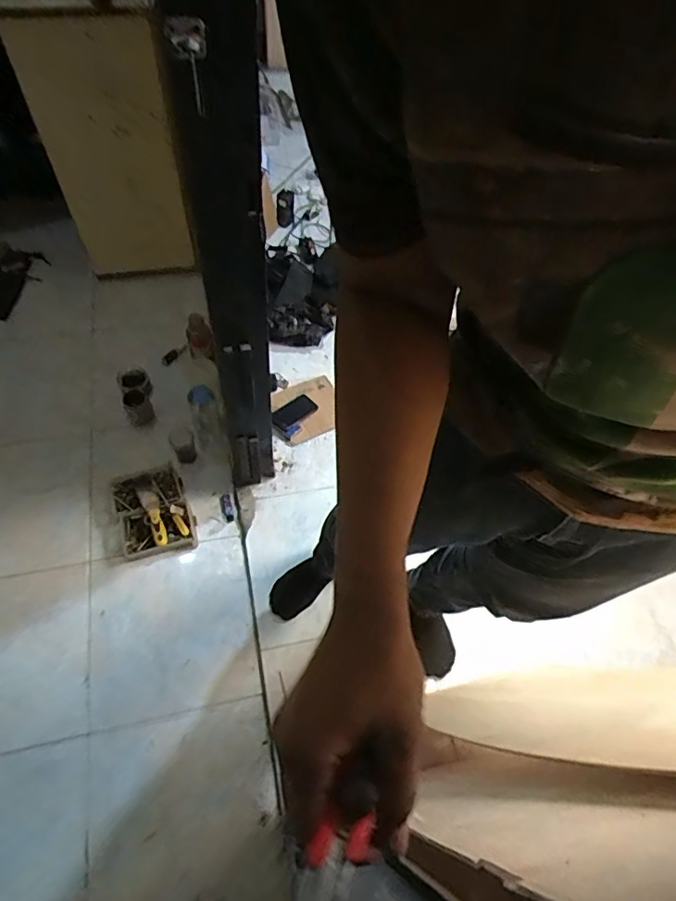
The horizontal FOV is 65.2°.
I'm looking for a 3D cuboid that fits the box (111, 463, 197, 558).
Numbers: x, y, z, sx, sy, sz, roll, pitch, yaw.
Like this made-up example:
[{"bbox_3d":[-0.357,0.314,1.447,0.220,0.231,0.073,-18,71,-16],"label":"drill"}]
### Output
[{"bbox_3d":[-0.475,0.153,1.358,0.179,0.070,0.247,-16,62,-12],"label":"box"}]

